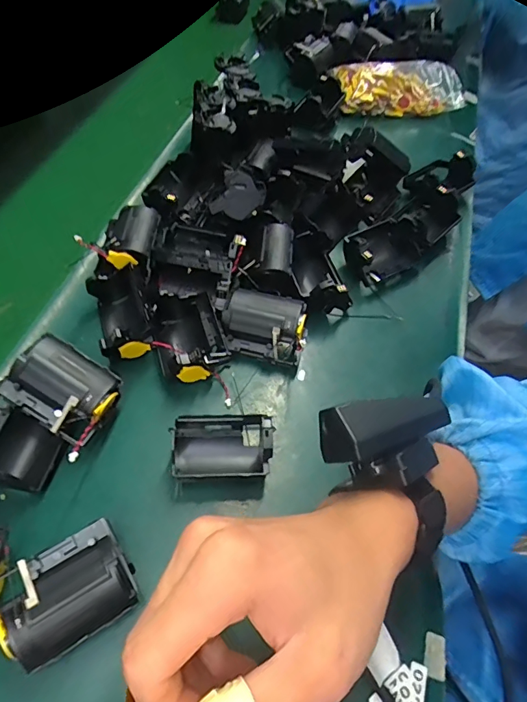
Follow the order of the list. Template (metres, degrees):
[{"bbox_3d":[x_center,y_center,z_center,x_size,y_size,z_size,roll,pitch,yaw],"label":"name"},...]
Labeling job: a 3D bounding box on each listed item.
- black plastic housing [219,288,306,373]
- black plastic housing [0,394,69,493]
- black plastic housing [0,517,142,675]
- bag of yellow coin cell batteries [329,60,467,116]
[{"bbox_3d":[0.000,-0.022,0.382,0.073,0.043,0.057,15,57,7],"label":"black plastic housing"},{"bbox_3d":[-0.168,0.067,0.312,0.054,0.033,0.055,12,56,5],"label":"black plastic housing"},{"bbox_3d":[-0.111,0.140,0.262,0.067,0.042,0.054,-26,61,-19],"label":"black plastic housing"},{"bbox_3d":[0.191,-0.378,0.645,0.180,0.033,0.109,-1,55,-6],"label":"bag of yellow coin cell batteries"}]

